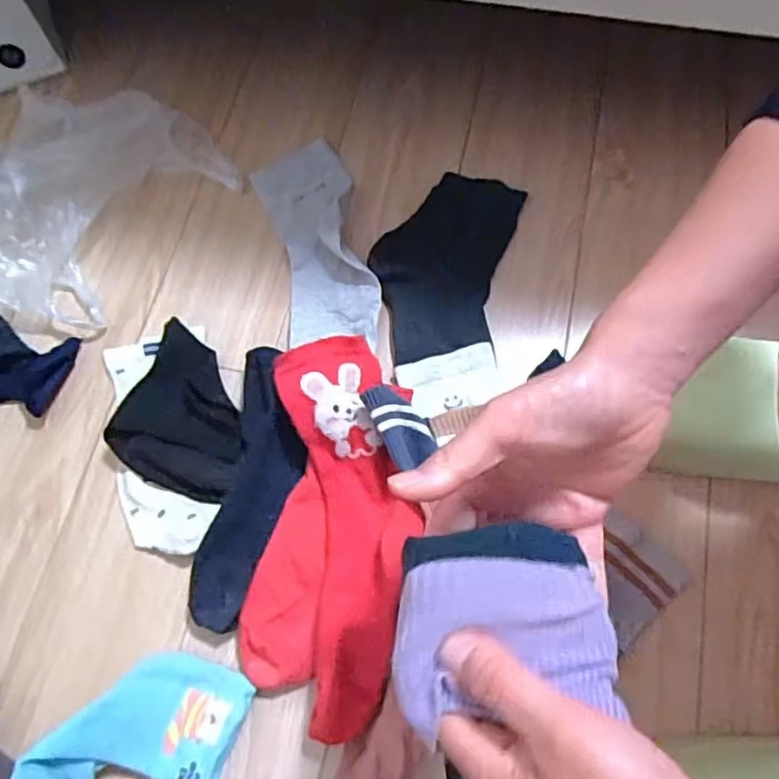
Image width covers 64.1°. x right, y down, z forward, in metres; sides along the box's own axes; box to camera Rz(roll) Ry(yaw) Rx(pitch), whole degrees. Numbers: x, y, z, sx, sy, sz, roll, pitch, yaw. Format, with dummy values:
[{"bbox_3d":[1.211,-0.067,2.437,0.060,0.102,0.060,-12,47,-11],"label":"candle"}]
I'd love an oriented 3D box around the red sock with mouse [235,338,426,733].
[{"bbox_3d":[-0.039,0.098,0.460,0.118,0.056,0.277,5,70,5],"label":"red sock with mouse"}]

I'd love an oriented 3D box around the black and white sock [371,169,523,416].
[{"bbox_3d":[0.044,-0.094,0.551,0.118,0.010,0.233,9,71,6],"label":"black and white sock"}]

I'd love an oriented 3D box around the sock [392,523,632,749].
[{"bbox_3d":[0.048,0.100,0.271,0.094,0.022,0.079,-10,70,-1],"label":"sock"}]

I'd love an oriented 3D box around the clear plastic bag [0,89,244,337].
[{"bbox_3d":[-0.285,-0.176,0.564,0.196,0.077,0.223,24,73,11],"label":"clear plastic bag"}]

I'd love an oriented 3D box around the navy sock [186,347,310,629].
[{"bbox_3d":[-0.103,0.074,0.481,0.063,0.036,0.209,9,71,6],"label":"navy sock"}]

